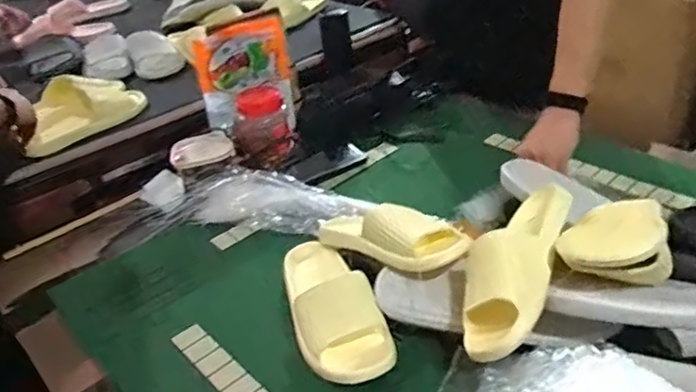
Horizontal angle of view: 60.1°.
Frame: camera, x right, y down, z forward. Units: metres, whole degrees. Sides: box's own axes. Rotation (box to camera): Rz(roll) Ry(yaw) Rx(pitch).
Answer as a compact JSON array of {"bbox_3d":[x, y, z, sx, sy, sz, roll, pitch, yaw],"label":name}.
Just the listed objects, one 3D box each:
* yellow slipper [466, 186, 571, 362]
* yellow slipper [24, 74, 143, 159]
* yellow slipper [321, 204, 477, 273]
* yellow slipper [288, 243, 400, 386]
[{"bbox_3d":[0.189,0.071,0.661,0.078,0.078,0.237,15,53,28],"label":"yellow slipper"},{"bbox_3d":[-0.499,-0.160,1.127,0.226,0.097,0.148,-20,37,-19],"label":"yellow slipper"},{"bbox_3d":[0.045,0.042,0.803,0.246,0.064,0.083,3,31,47],"label":"yellow slipper"},{"bbox_3d":[-0.024,0.131,0.781,0.105,0.058,0.254,-14,35,-11],"label":"yellow slipper"}]

